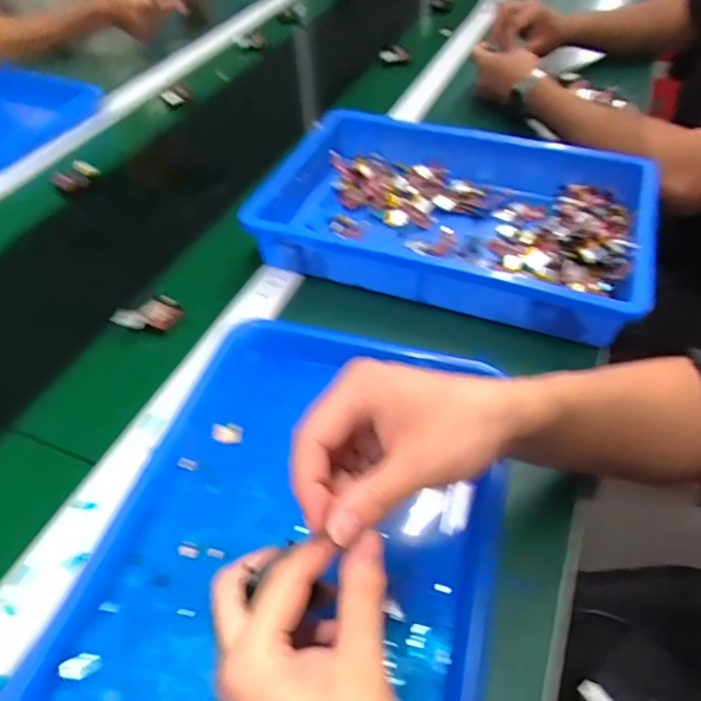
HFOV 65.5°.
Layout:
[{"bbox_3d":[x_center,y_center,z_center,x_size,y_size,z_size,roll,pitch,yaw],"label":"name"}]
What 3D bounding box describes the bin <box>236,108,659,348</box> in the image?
[{"bbox_3d":[0.086,-0.150,0.586,0.406,0.066,0.243,16,52,15],"label":"bin"}]

